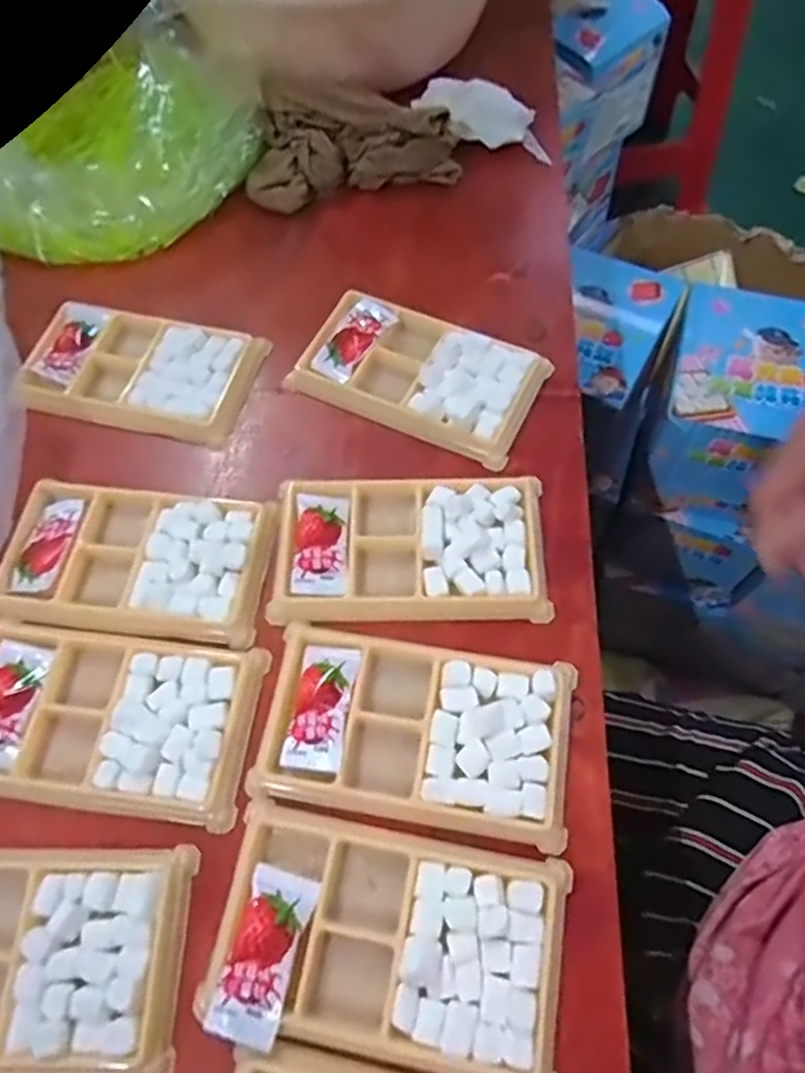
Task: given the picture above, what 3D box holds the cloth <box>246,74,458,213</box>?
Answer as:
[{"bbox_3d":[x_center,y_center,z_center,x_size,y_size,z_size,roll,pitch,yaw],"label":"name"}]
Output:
[{"bbox_3d":[-0.037,-0.273,0.463,0.140,0.046,0.073,-11,64,-4],"label":"cloth"}]

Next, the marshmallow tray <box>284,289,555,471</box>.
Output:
[{"bbox_3d":[0.009,-0.096,0.390,0.134,0.014,0.074,22,66,12],"label":"marshmallow tray"}]

